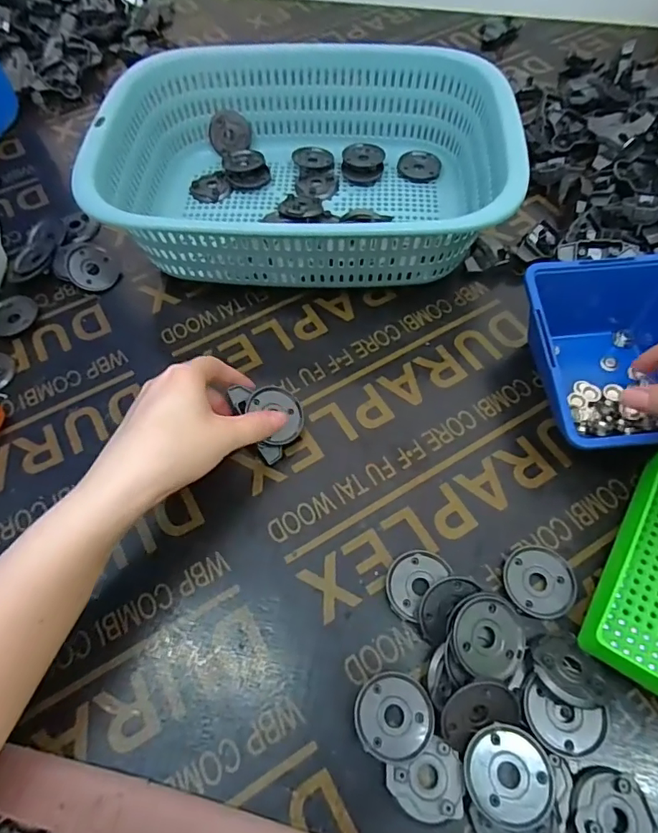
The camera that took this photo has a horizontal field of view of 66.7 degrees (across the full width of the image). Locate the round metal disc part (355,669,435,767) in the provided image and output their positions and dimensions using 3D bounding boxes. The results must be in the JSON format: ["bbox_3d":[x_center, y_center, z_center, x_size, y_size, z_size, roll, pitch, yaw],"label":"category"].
[{"bbox_3d":[0.036,0.167,0.278,0.041,0.010,0.042,-1,60,1],"label":"round metal disc part"}]

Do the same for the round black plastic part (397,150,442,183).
[{"bbox_3d":[0.091,-0.251,0.503,0.042,0.007,0.036,7,80,2],"label":"round black plastic part"}]

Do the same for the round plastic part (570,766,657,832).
[{"bbox_3d":[0.144,0.204,0.253,0.040,0.010,0.041,-1,60,1],"label":"round plastic part"}]

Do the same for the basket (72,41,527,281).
[{"bbox_3d":[-0.016,-0.220,0.448,0.336,0.099,0.248,6,61,5],"label":"basket"}]

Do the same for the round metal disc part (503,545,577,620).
[{"bbox_3d":[0.131,0.103,0.312,0.041,0.008,0.042,-1,60,1],"label":"round metal disc part"}]

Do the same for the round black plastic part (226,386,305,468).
[{"bbox_3d":[-0.047,0.000,0.363,0.055,0.014,0.050,35,74,-12],"label":"round black plastic part"}]

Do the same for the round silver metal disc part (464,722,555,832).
[{"bbox_3d":[0.091,0.182,0.254,0.041,0.004,0.043,-13,54,19],"label":"round silver metal disc part"}]

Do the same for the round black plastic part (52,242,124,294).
[{"bbox_3d":[-0.219,-0.136,0.451,0.056,0.017,0.044,34,75,7],"label":"round black plastic part"}]

